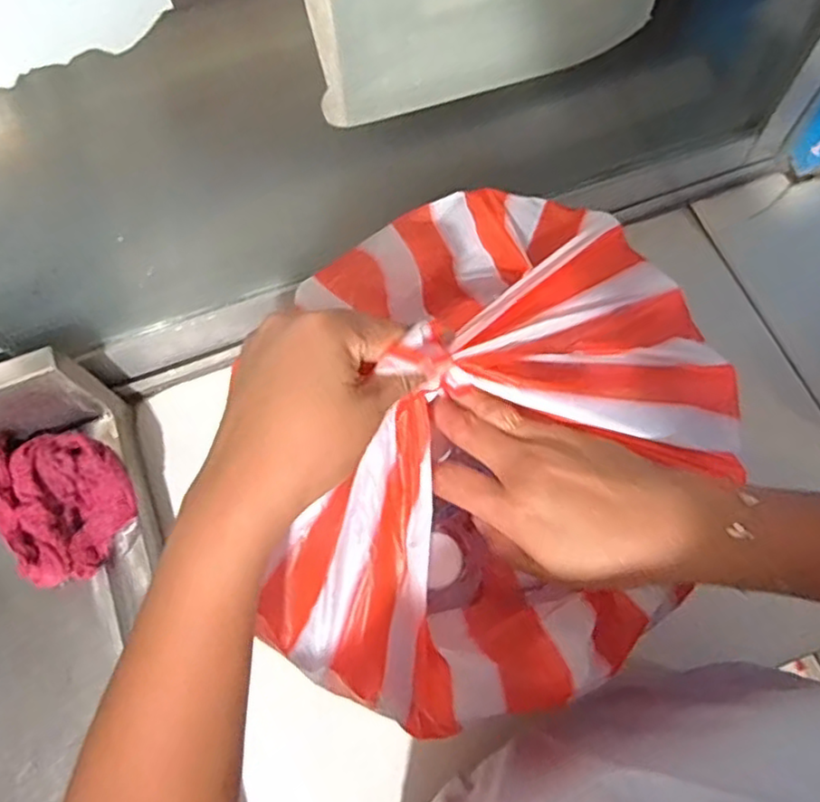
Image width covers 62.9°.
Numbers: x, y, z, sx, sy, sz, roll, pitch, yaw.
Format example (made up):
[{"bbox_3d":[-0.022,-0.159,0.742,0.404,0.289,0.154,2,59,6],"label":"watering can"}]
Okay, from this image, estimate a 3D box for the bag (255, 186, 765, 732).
[{"bbox_3d":[0.046,0.001,0.363,0.276,0.112,0.313,0,69,3],"label":"bag"}]

